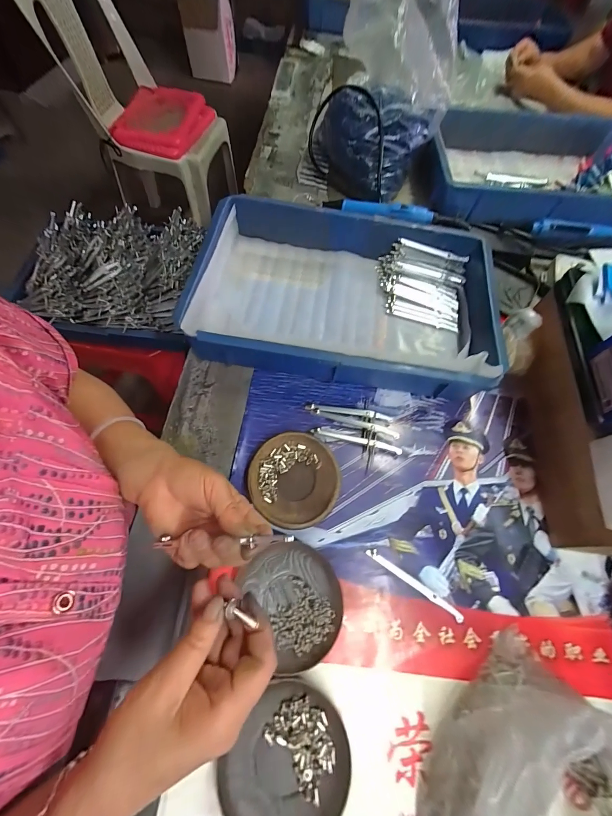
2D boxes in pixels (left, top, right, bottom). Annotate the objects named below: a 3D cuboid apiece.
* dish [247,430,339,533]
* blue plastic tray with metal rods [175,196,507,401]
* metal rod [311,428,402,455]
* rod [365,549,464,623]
[{"bbox_3d":[-0.012,0.087,0.398,0.112,0.016,0.109,1,66,-3],"label":"dish"},{"bbox_3d":[0.070,-0.170,0.487,0.437,0.079,0.286,8,66,0],"label":"blue plastic tray with metal rods"},{"bbox_3d":[0.068,0.042,0.429,0.120,0.004,0.011,15,66,3],"label":"metal rod"},{"bbox_3d":[0.123,0.200,0.365,0.123,0.005,0.010,34,68,11],"label":"rod"}]

